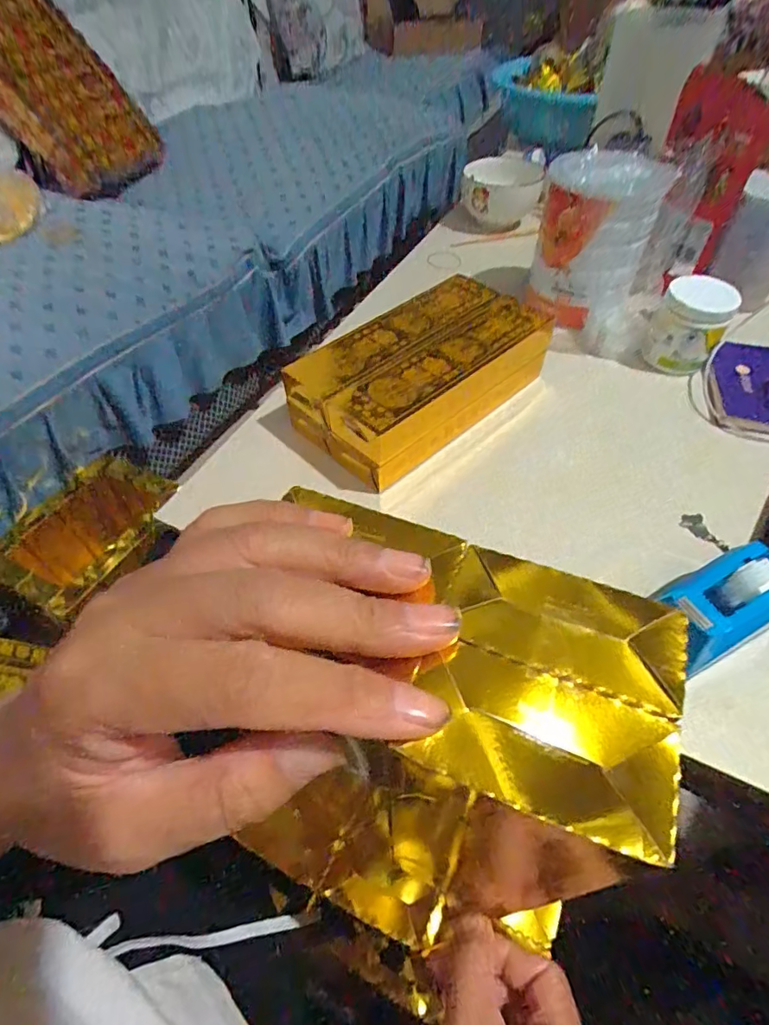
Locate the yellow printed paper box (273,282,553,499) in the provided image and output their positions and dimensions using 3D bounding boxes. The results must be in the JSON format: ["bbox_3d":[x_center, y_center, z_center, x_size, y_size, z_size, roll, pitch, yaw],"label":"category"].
[{"bbox_3d":[0.039,-0.143,0.536,0.278,0.076,0.159,-34,58,-24],"label":"yellow printed paper box"}]

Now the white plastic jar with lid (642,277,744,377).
[{"bbox_3d":[0.341,-0.211,0.570,0.071,0.080,0.066,-1,51,1],"label":"white plastic jar with lid"}]

